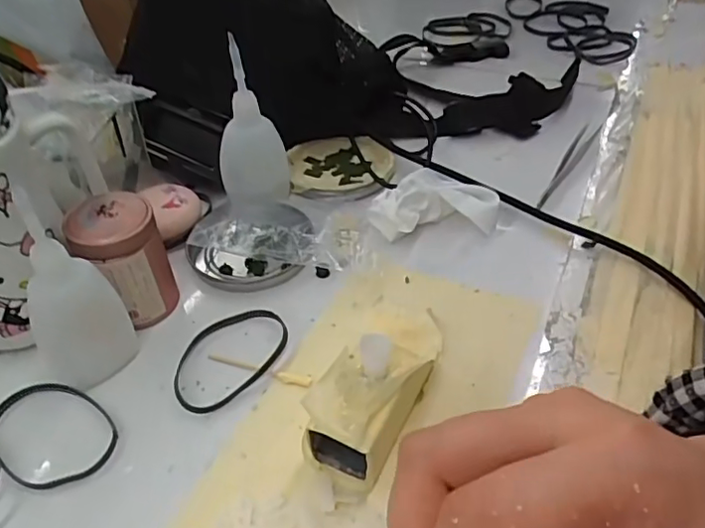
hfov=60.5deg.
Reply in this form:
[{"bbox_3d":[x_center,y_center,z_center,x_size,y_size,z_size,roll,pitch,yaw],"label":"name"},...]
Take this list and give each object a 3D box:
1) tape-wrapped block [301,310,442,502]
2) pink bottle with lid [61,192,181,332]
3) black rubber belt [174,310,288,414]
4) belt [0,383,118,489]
[{"bbox_3d":[0.010,0.059,0.280,0.036,0.038,0.081,25,49,26],"label":"tape-wrapped block"},{"bbox_3d":[-0.125,0.000,0.333,0.038,0.065,0.044,24,48,25],"label":"pink bottle with lid"},{"bbox_3d":[-0.066,0.048,0.323,0.070,0.005,0.048,-34,51,-30],"label":"black rubber belt"},{"bbox_3d":[-0.146,0.079,0.290,0.069,0.005,0.049,32,52,31],"label":"belt"}]

